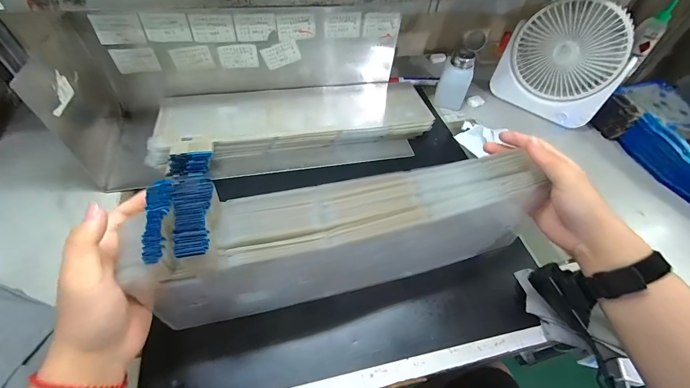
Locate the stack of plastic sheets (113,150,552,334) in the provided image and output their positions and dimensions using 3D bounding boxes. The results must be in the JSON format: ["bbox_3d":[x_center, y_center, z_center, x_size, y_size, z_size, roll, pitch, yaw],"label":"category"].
[{"bbox_3d":[0.015,0.042,0.340,0.391,0.131,0.102,-7,54,-18],"label":"stack of plastic sheets"}]

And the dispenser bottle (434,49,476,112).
[{"bbox_3d":[0.210,-0.217,0.603,0.054,0.097,0.041,18,54,9],"label":"dispenser bottle"}]

